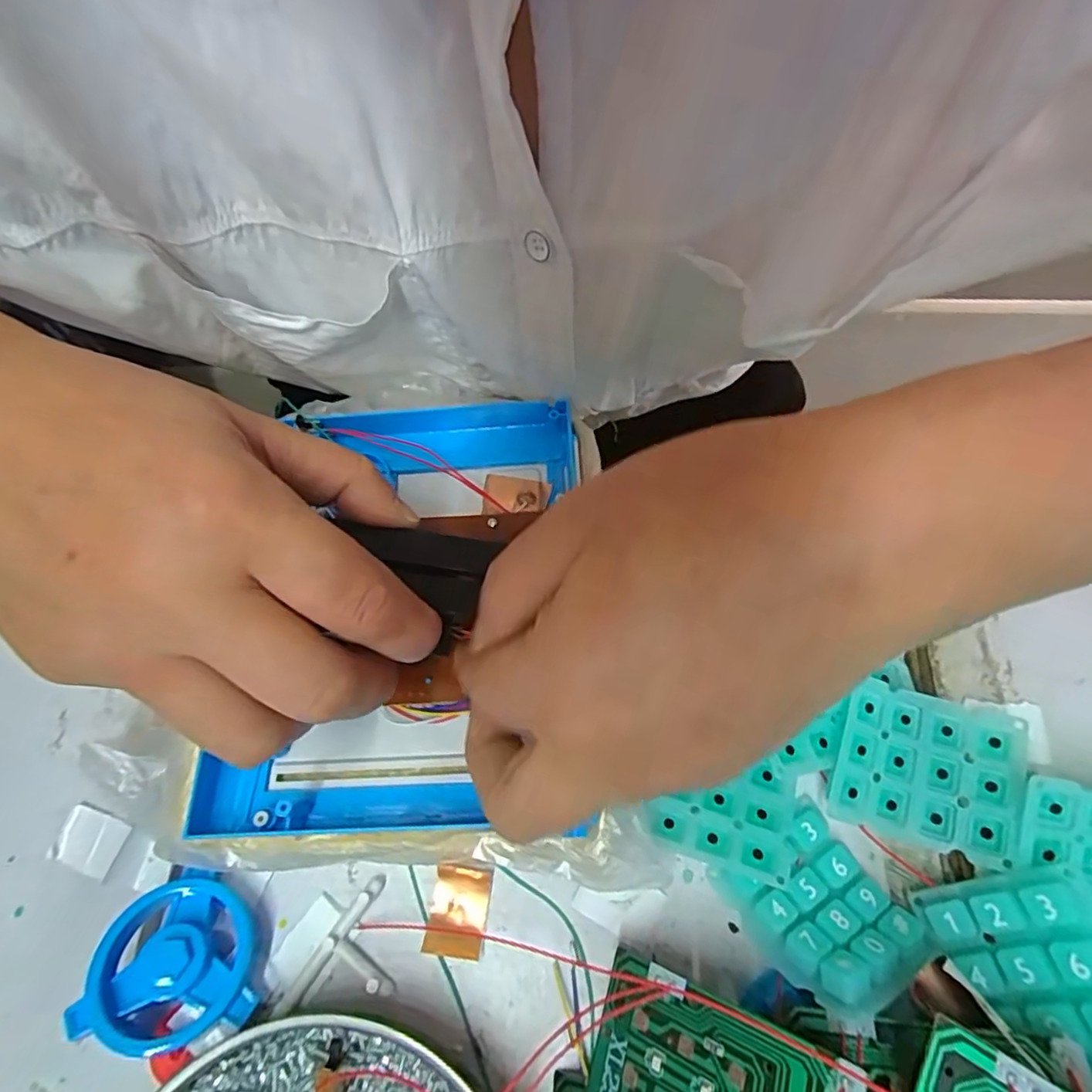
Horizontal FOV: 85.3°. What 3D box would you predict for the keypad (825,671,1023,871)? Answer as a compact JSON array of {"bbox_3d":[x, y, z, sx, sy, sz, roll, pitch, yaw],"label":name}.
[{"bbox_3d":[0.133,0.077,0.209,0.054,0.007,0.050,12,68,23],"label":"keypad"}]

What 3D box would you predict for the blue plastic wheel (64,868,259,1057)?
[{"bbox_3d":[-0.124,0.140,0.201,0.047,0.016,0.047,7,51,-9],"label":"blue plastic wheel"}]

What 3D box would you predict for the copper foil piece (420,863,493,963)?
[{"bbox_3d":[-0.032,0.131,0.212,0.020,0.004,0.028,6,66,6],"label":"copper foil piece"}]

